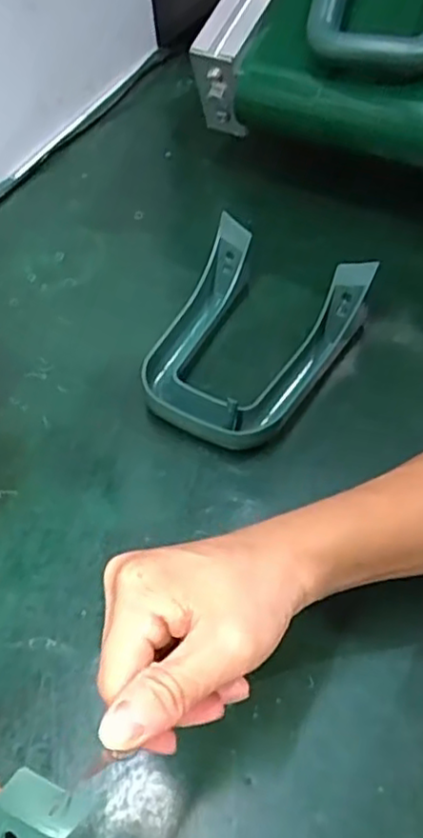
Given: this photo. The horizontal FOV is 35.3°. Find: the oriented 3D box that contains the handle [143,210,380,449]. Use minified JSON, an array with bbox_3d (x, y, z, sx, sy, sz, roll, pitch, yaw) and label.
[{"bbox_3d":[0.021,-0.061,0.482,0.124,0.058,0.163,29,60,20],"label":"handle"}]

